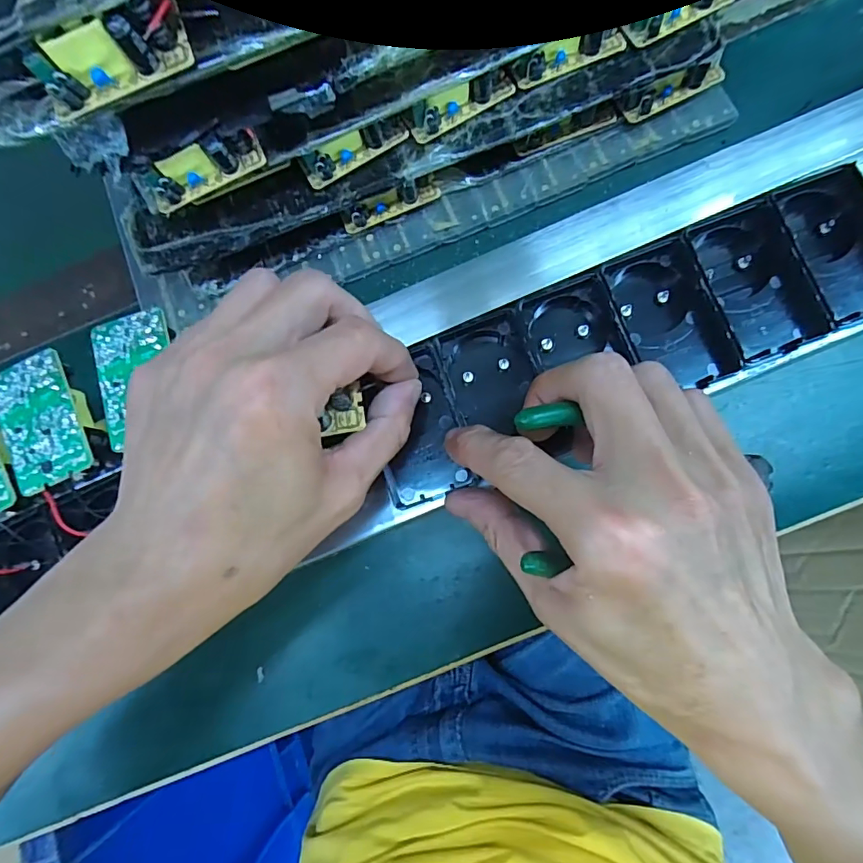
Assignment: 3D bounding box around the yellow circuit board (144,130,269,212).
[{"bbox_3d":[-0.119,-0.138,0.258,0.061,0.022,0.016,-24,79,2],"label":"yellow circuit board"}]

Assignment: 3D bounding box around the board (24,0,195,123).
[{"bbox_3d":[-0.130,-0.152,0.202,0.063,0.023,0.019,-25,79,2],"label":"board"}]

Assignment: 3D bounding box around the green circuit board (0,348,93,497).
[{"bbox_3d":[-0.187,-0.005,0.238,0.036,0.005,0.062,-23,79,2],"label":"green circuit board"}]

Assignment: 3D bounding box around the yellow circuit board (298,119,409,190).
[{"bbox_3d":[-0.044,-0.160,0.285,0.062,0.013,0.018,-21,79,2],"label":"yellow circuit board"}]

